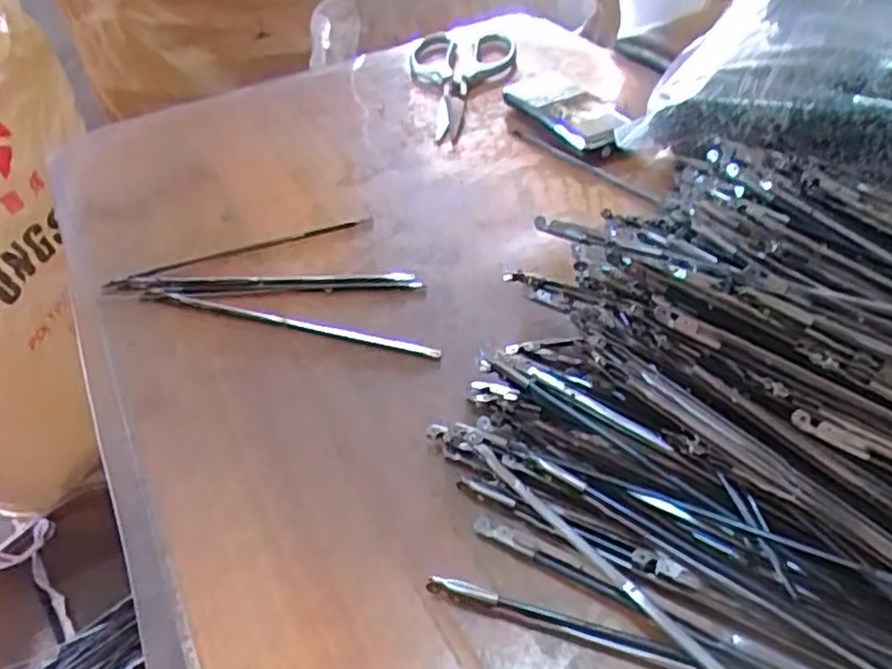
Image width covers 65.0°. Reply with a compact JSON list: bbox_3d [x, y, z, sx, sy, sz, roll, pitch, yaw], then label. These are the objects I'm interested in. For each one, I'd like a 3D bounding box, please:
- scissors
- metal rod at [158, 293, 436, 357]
[{"bbox_3d":[0.016,-0.218,0.598,0.091,0.025,0.201,-5,42,3],"label":"scissors"},{"bbox_3d":[-0.088,-0.008,0.390,0.181,0.006,0.008,11,45,20],"label":"metal rod"}]

